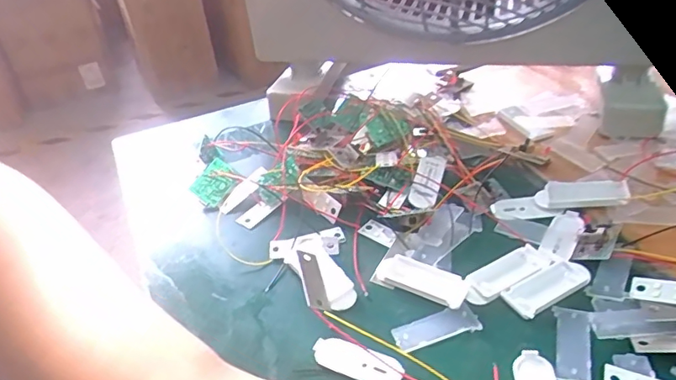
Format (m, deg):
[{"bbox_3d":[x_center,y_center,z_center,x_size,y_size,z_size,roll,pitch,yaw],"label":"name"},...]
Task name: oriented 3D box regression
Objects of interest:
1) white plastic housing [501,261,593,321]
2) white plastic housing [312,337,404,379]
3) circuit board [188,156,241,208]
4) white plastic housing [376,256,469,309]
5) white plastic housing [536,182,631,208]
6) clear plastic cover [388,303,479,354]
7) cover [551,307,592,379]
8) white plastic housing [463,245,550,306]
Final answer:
[{"bbox_3d":[0.125,0.057,0.329,0.055,0.004,0.022,-23,41,-22],"label":"white plastic housing"},{"bbox_3d":[0.010,0.093,0.298,0.050,0.007,0.016,17,46,24],"label":"white plastic housing"},{"bbox_3d":[-0.095,-0.006,0.430,0.026,0.007,0.033,36,81,5],"label":"circuit board"},{"bbox_3d":[0.051,0.054,0.339,0.056,0.007,0.020,19,44,29],"label":"white plastic housing"},{"bbox_3d":[0.168,0.003,0.382,0.057,0.012,0.022,4,38,12],"label":"white plastic housing"},{"bbox_3d":[0.055,0.078,0.313,0.047,0.004,0.018,-16,39,-14],"label":"clear plastic cover"},{"bbox_3d":[0.127,0.084,0.299,0.018,0.006,0.047,7,39,16],"label":"cover"},{"bbox_3d":[0.103,0.050,0.338,0.060,0.006,0.019,-25,41,-24],"label":"white plastic housing"}]

